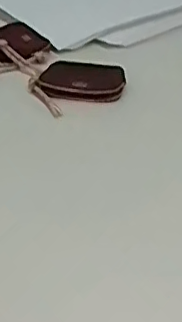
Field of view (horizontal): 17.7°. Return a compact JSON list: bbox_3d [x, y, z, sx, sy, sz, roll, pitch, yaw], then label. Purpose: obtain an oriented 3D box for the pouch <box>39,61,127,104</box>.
[{"bbox_3d":[-0.010,-0.114,0.824,0.115,0.020,0.105,1,35,2],"label":"pouch"}]

